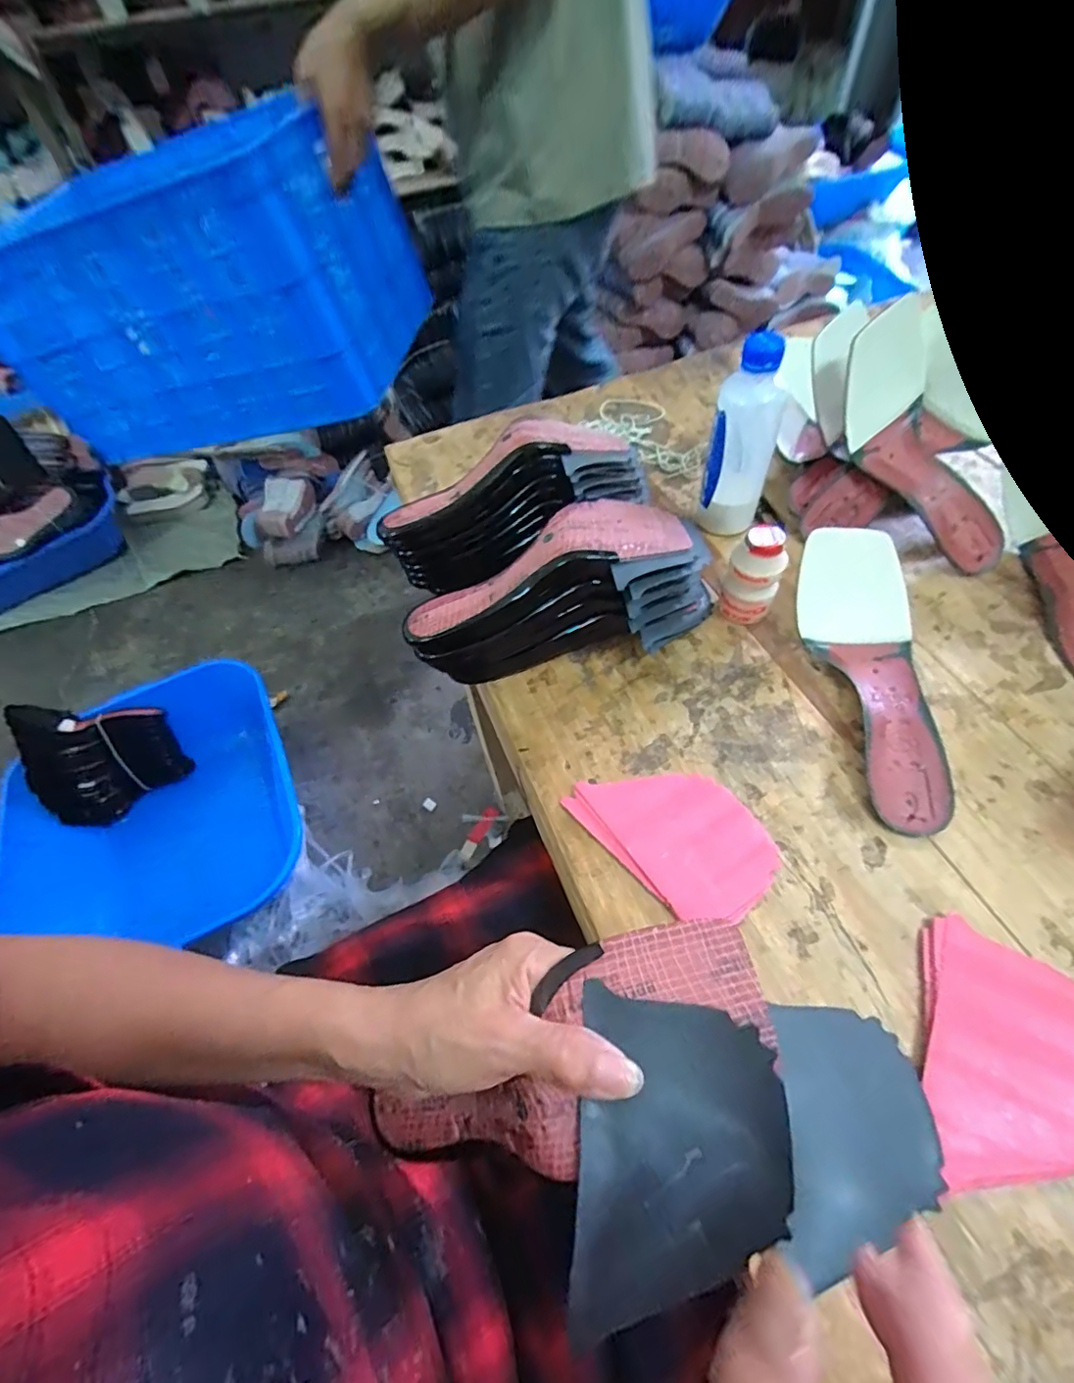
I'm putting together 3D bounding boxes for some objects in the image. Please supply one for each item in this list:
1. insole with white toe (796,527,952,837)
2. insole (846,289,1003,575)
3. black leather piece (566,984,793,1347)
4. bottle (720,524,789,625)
[{"bbox_3d":[0.273,-0.019,0.420,0.080,0.067,0.229,-7,57,0],"label":"insole with white toe"},{"bbox_3d":[0.355,-0.220,0.508,0.082,0.064,0.241,-36,98,-18],"label":"insole"},{"bbox_3d":[0.059,0.197,0.228,0.083,0.009,0.116,1,74,10],"label":"black leather piece"},{"bbox_3d":[0.188,-0.099,0.477,0.043,0.082,0.035,18,60,15],"label":"bottle"}]

